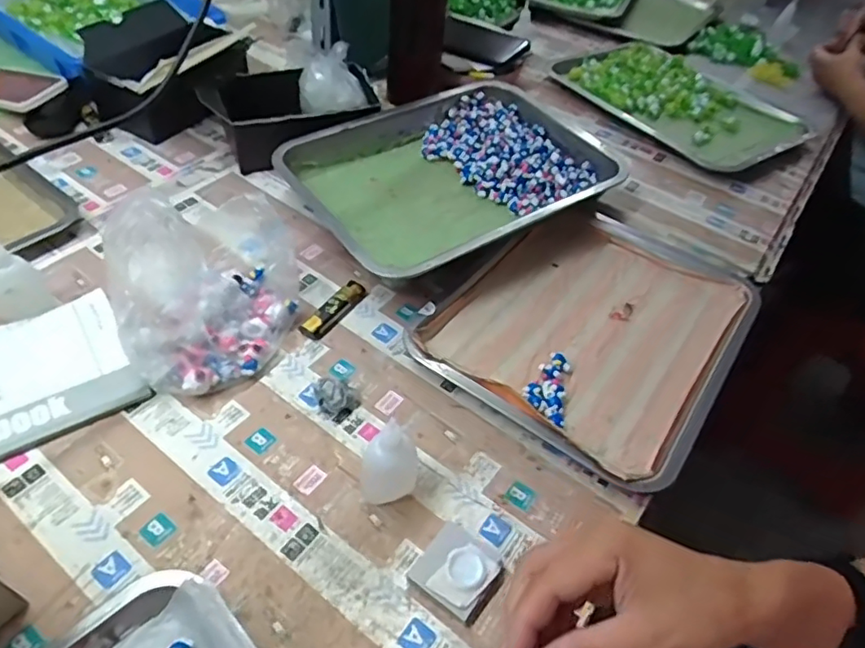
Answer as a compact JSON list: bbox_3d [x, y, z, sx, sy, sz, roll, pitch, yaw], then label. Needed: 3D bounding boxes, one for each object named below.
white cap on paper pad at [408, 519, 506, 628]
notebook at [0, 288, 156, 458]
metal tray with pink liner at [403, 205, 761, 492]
[{"bbox_3d":[0.019,0.174,0.413,0.055,0.016,0.053,32,52,20],"label":"white cap on paper pad"},{"bbox_3d":[-0.362,0.049,0.484,0.193,0.011,0.147,-26,57,-27],"label":"notebook"},{"bbox_3d":[0.164,-0.001,0.583,0.257,0.031,0.308,34,53,21],"label":"metal tray with pink liner"}]

